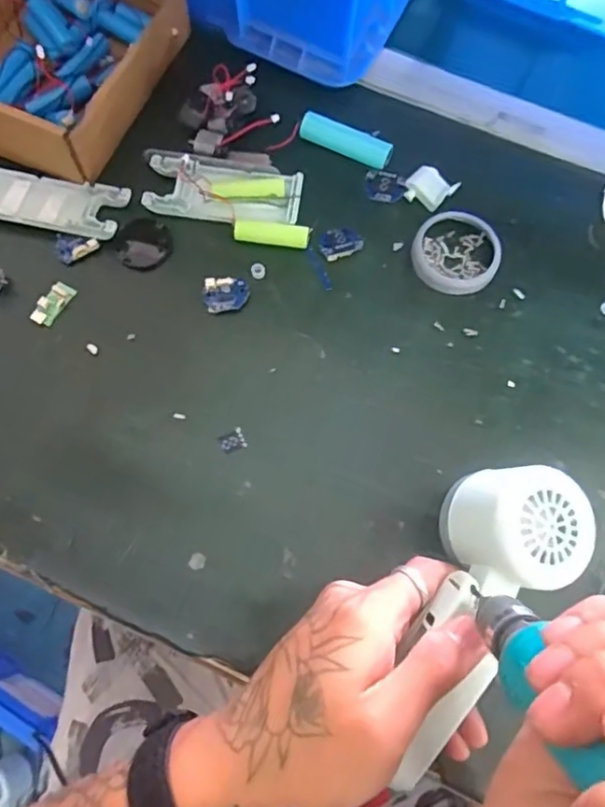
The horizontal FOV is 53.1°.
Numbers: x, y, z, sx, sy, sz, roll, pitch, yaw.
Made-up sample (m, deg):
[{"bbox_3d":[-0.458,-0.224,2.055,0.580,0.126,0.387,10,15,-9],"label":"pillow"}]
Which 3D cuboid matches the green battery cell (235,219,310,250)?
[{"bbox_3d":[-0.020,-0.113,0.406,0.050,0.010,0.013,3,74,0],"label":"green battery cell"}]

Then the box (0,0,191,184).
[{"bbox_3d":[-0.176,-0.250,0.423,0.140,0.054,0.165,25,75,6],"label":"box"}]

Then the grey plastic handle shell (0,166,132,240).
[{"bbox_3d":[-0.172,-0.137,0.409,0.102,0.013,0.043,11,74,2],"label":"grey plastic handle shell"}]

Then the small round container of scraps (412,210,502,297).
[{"bbox_3d":[0.104,-0.102,0.409,0.057,0.007,0.058,0,74,-1],"label":"small round container of scraps"}]

